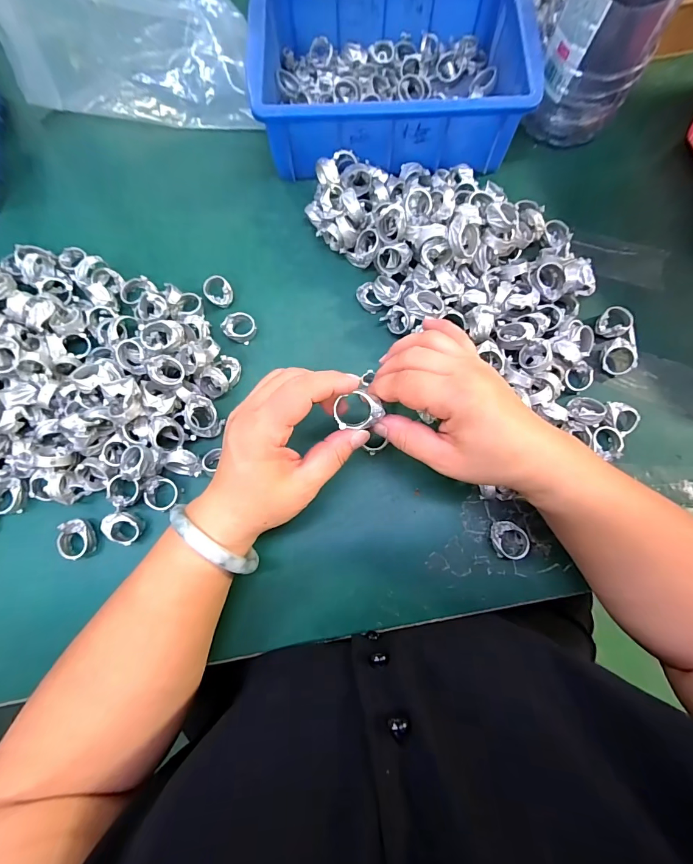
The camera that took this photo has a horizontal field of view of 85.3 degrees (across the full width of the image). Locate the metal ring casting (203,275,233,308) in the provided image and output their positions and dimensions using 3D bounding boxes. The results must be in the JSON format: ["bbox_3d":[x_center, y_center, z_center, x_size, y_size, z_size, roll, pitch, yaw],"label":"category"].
[{"bbox_3d":[-0.116,-0.128,0.342,0.023,0.014,0.029,-35,80,-7],"label":"metal ring casting"}]

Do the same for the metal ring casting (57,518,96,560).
[{"bbox_3d":[-0.211,0.084,0.294,0.022,0.020,0.029,-4,77,-1],"label":"metal ring casting"}]

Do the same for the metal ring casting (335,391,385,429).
[{"bbox_3d":[0.008,-0.014,0.240,0.032,0.011,0.022,-1,77,0],"label":"metal ring casting"}]

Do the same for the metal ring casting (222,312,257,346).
[{"bbox_3d":[-0.095,-0.093,0.334,0.026,0.013,0.025,23,78,5],"label":"metal ring casting"}]

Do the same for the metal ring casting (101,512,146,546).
[{"bbox_3d":[-0.175,0.075,0.295,0.027,0.014,0.024,9,77,2],"label":"metal ring casting"}]

